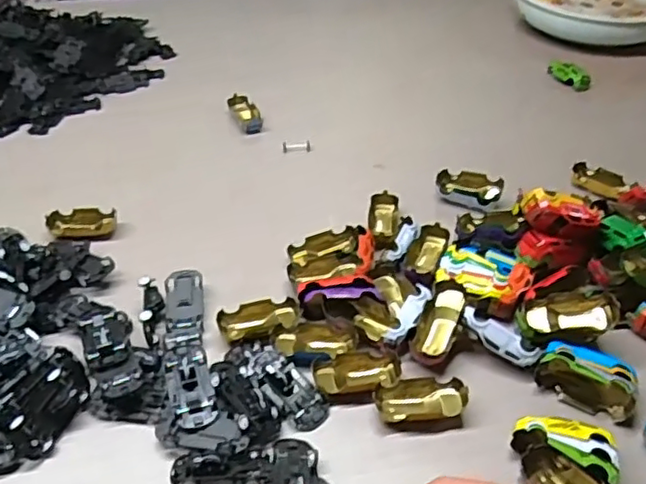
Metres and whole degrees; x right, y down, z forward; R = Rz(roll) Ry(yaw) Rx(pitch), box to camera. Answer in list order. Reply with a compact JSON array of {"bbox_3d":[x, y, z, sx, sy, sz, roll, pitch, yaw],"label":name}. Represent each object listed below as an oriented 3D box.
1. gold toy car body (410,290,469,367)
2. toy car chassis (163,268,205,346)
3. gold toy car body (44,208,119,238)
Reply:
[{"bbox_3d":[0.089,0.066,0.479,0.030,0.015,0.066,19,62,22],"label":"gold toy car body"},{"bbox_3d":[-0.112,0.053,0.498,0.030,0.016,0.072,-8,41,-6],"label":"toy car chassis"},{"bbox_3d":[-0.226,-0.017,0.580,0.060,0.019,0.033,-9,41,-8],"label":"gold toy car body"}]

